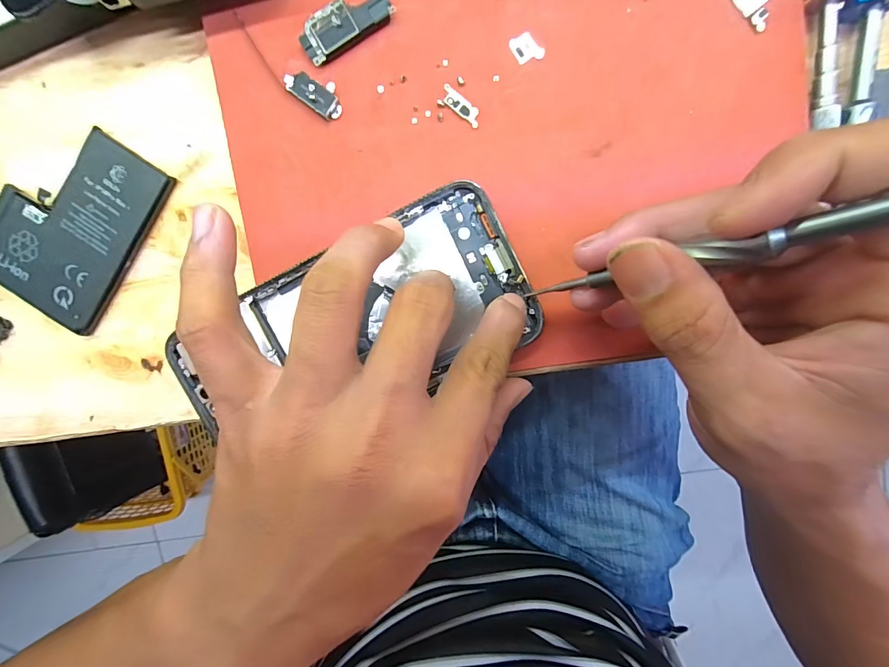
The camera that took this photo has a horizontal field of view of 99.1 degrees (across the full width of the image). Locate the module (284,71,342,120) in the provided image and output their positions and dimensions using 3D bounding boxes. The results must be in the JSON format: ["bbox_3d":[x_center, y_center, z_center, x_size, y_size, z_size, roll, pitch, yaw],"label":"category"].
[{"bbox_3d":[-0.057,-0.105,0.163,0.027,0.005,0.013,34,97,-2],"label":"module"}]

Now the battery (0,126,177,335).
[{"bbox_3d":[-0.176,-0.052,0.179,0.064,0.006,0.088,34,97,-2],"label":"battery"}]

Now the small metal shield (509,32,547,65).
[{"bbox_3d":[0.035,-0.120,0.159,0.011,0.004,0.013,-37,94,6],"label":"small metal shield"}]

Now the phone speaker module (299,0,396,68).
[{"bbox_3d":[-0.042,-0.130,0.159,0.040,0.004,0.018,-32,94,5],"label":"phone speaker module"}]

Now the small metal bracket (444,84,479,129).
[{"bbox_3d":[0.007,-0.098,0.163,0.021,0.004,0.007,39,96,-2],"label":"small metal bracket"}]

